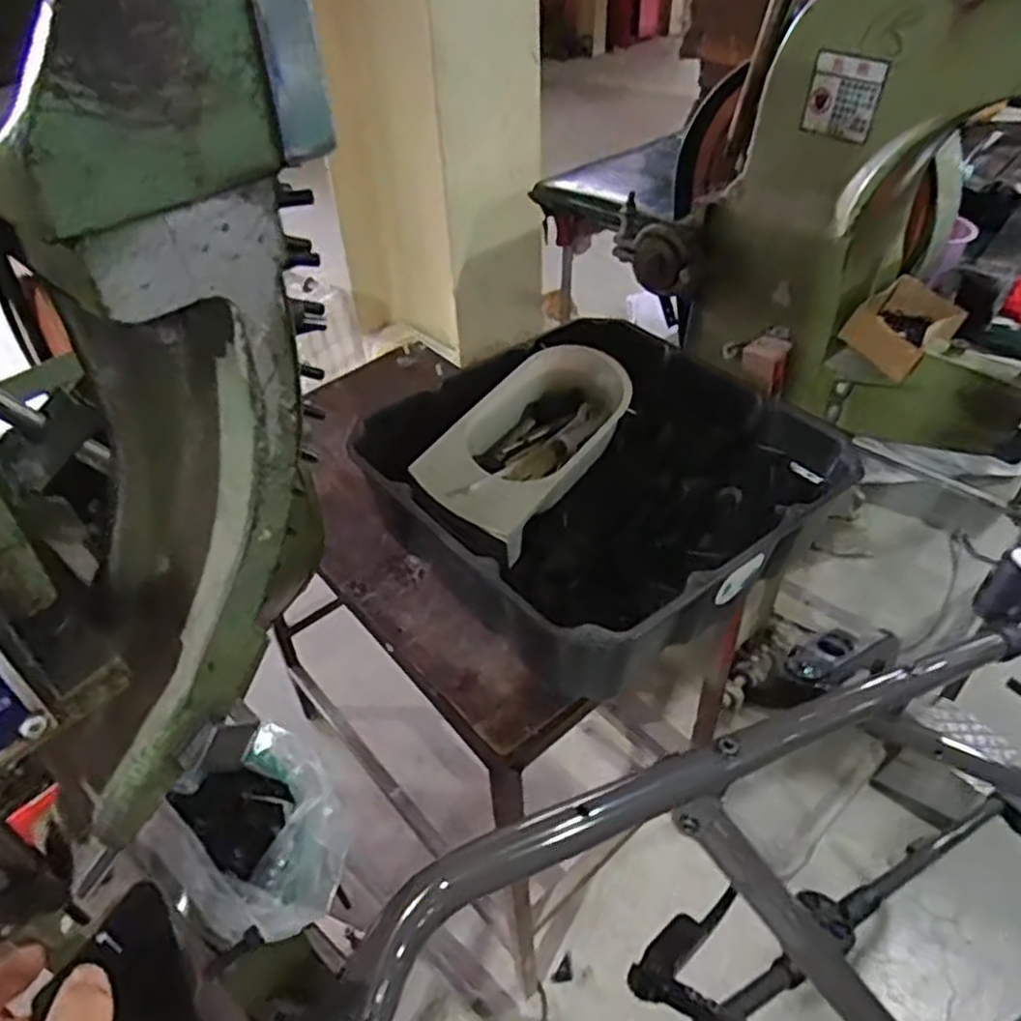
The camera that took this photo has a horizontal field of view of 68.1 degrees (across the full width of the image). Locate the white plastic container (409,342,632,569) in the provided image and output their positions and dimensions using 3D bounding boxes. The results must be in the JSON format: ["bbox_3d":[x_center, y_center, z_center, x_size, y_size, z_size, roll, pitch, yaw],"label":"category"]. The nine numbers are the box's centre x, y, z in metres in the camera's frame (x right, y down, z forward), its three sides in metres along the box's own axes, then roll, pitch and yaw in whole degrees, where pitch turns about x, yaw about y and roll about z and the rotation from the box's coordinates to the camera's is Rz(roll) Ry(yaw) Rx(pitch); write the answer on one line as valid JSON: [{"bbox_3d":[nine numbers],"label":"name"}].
[{"bbox_3d":[0.020,-0.088,0.891,0.157,0.087,0.293,20,47,23],"label":"white plastic container"}]

